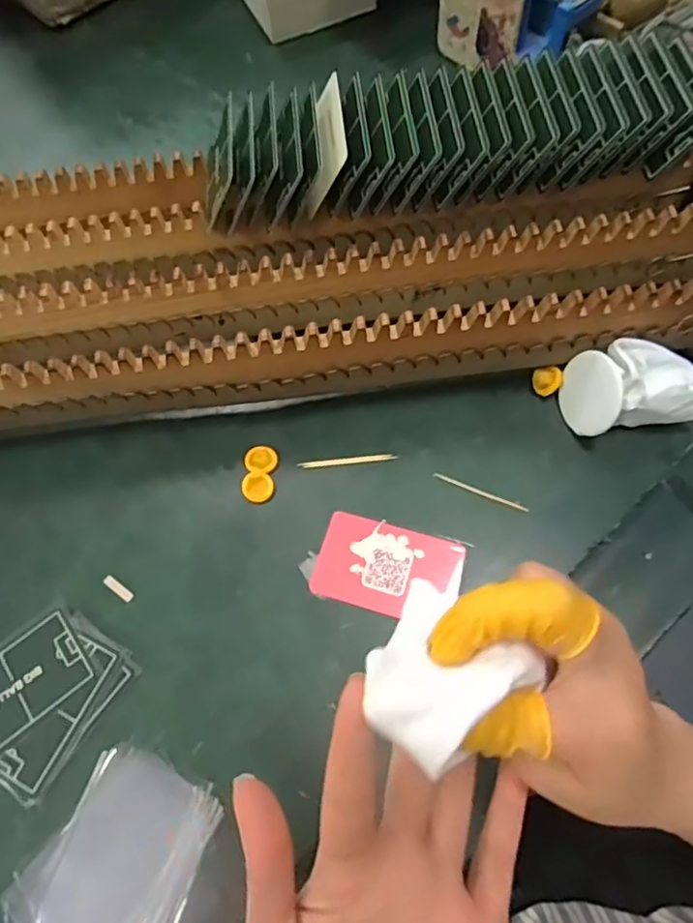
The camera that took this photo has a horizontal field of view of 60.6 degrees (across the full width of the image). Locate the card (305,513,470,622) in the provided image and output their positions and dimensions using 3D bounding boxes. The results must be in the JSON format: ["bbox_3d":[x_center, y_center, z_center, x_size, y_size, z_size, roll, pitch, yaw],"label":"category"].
[{"bbox_3d":[0.023,0.065,0.362,0.082,0.005,0.055,14,67,12],"label":"card"}]

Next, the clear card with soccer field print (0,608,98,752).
[{"bbox_3d":[-0.194,0.131,0.346,0.084,0.004,0.053,-36,69,-13],"label":"clear card with soccer field print"}]

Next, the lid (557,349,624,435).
[{"bbox_3d":[0.153,-0.043,0.374,0.004,0.050,0.050,-5,71,-23],"label":"lid"}]

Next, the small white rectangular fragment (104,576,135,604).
[{"bbox_3d":[-0.142,0.079,0.369,0.023,0.004,0.007,35,69,19],"label":"small white rectangular fragment"}]

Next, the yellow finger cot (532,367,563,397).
[{"bbox_3d":[0.135,-0.055,0.399,0.019,0.014,0.016,24,69,14],"label":"yellow finger cot"}]

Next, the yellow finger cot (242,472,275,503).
[{"bbox_3d":[-0.058,0.017,0.388,0.021,0.005,0.020,-2,65,3],"label":"yellow finger cot"}]

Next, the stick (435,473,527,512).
[{"bbox_3d":[0.086,0.020,0.381,0.062,0.005,0.004,21,66,13],"label":"stick"}]

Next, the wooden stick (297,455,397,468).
[{"bbox_3d":[0.001,-0.001,0.394,0.064,0.004,0.005,-6,62,0],"label":"wooden stick"}]

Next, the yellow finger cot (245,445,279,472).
[{"bbox_3d":[-0.057,-0.003,0.395,0.021,0.004,0.019,4,66,6],"label":"yellow finger cot"}]

